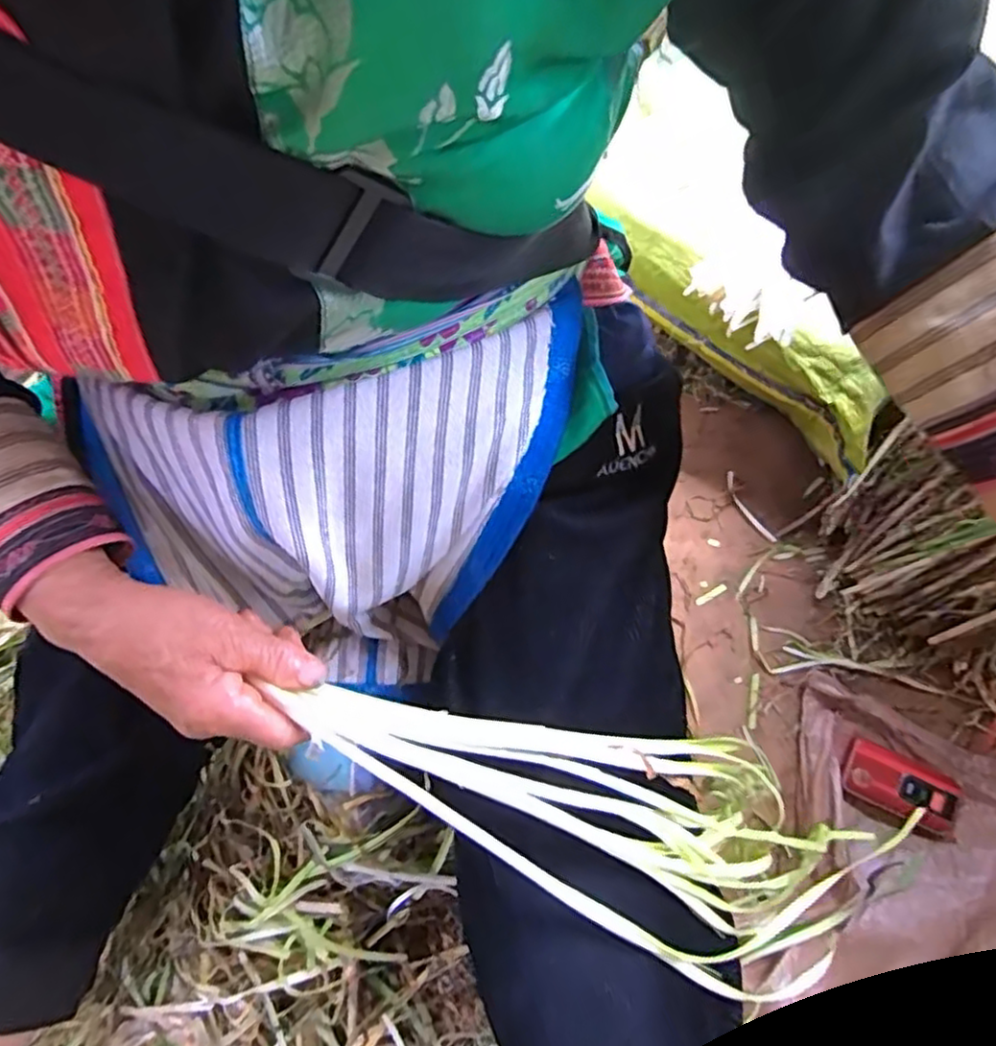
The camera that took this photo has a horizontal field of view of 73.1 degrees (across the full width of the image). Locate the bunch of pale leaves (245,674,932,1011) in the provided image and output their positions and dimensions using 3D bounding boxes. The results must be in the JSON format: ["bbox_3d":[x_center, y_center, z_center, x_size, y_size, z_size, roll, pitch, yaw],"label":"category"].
[{"bbox_3d":[0.044,0.149,0.344,0.312,0.037,0.110,22,77,-6],"label":"bunch of pale leaves"}]

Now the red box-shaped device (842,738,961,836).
[{"bbox_3d":[0.397,0.258,0.655,0.105,0.021,0.054,24,78,8],"label":"red box-shaped device"}]

